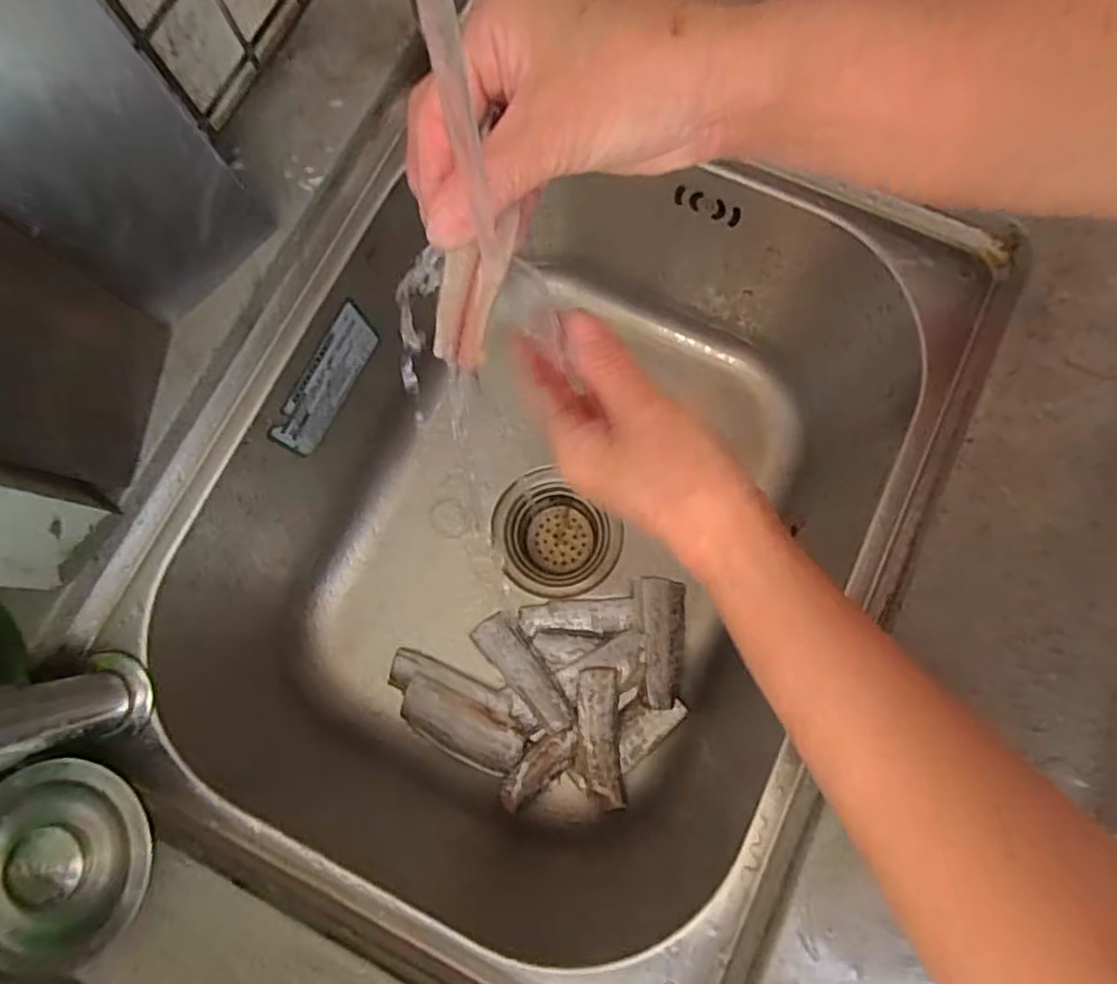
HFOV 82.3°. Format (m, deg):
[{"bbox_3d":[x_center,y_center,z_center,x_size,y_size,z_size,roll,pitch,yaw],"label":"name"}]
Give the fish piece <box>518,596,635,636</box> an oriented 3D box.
[{"bbox_3d":[0.015,0.099,0.510,0.090,0.010,0.026,-4,79,1],"label":"fish piece"}]

